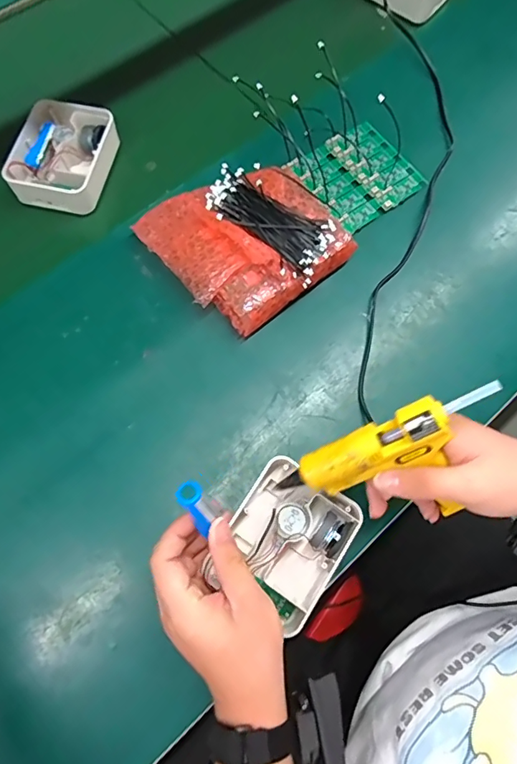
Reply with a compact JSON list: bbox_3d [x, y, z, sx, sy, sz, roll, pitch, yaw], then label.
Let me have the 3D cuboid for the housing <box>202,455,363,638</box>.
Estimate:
[{"bbox_3d":[0.023,0.144,0.426,0.098,0.047,0.118,33,73,9],"label":"housing"}]

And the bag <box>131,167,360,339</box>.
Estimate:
[{"bbox_3d":[-0.014,-0.163,0.519,0.183,0.063,0.183,-37,76,-14],"label":"bag"}]

